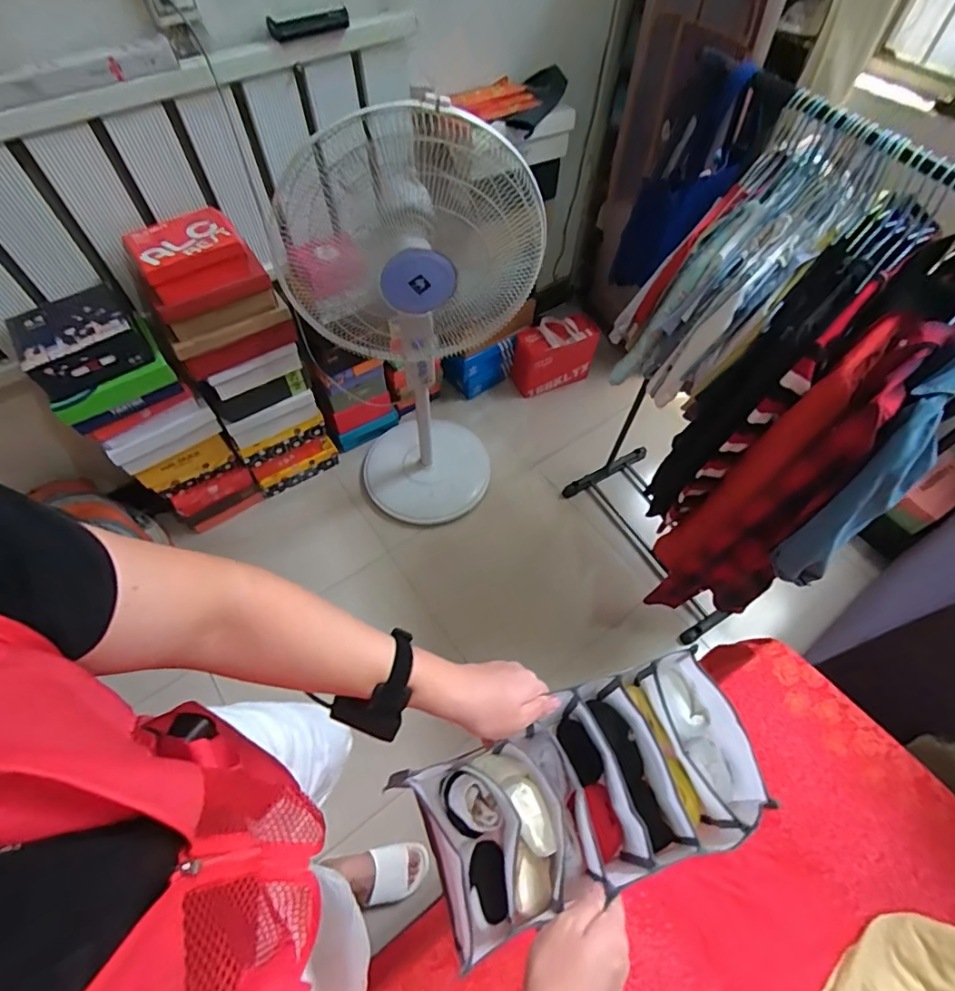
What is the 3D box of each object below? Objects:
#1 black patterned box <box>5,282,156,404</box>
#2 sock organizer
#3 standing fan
[{"bbox_3d":[-0.876,-0.348,1.129,0.224,0.097,0.207,-34,63,-18],"label":"black patterned box"},{"bbox_3d":[0.120,0.320,0.549,0.350,0.090,0.175,-24,64,-13],"label":"sock organizer"},{"bbox_3d":[-0.194,-0.401,1.322,0.409,1.131,0.494,-25,61,-13],"label":"standing fan"}]

